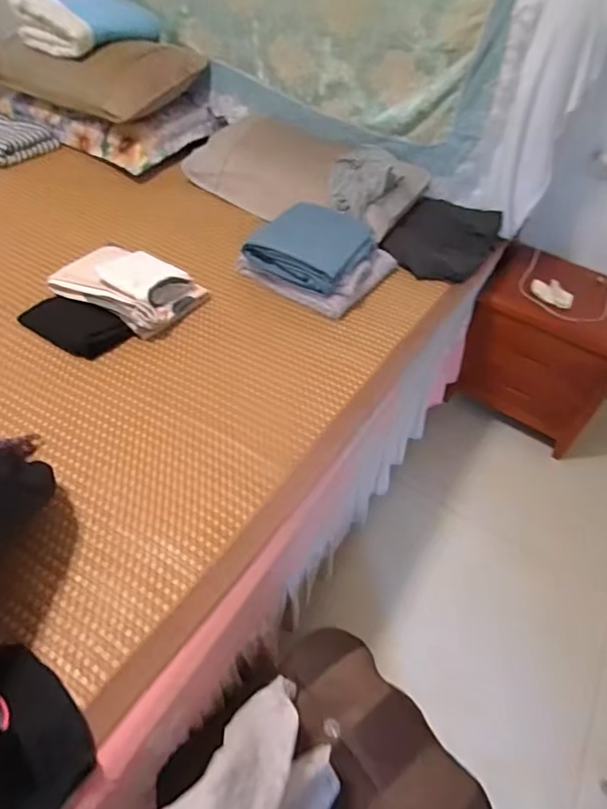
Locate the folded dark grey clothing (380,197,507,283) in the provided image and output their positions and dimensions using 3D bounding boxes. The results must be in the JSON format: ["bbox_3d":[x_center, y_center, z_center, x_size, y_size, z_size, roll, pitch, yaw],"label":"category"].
[{"bbox_3d":[0.400,-0.471,1.482,0.262,0.102,0.366,26,50,16],"label":"folded dark grey clothing"}]

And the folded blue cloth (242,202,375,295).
[{"bbox_3d":[0.024,-0.402,1.302,0.249,0.088,0.257,25,50,16],"label":"folded blue cloth"}]

